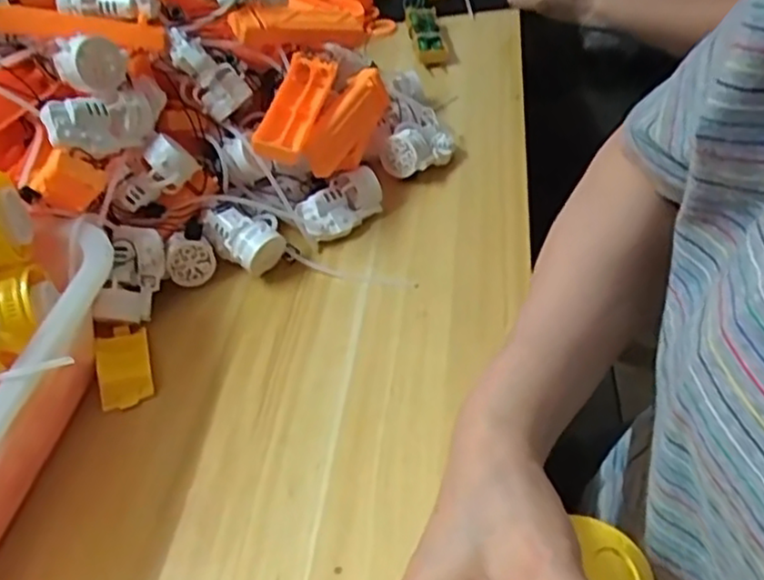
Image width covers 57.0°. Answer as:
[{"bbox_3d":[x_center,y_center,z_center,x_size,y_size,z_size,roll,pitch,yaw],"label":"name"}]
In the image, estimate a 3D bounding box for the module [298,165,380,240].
[{"bbox_3d":[-0.030,-0.064,0.546,0.070,0.035,0.028,-35,48,-28],"label":"module"}]

